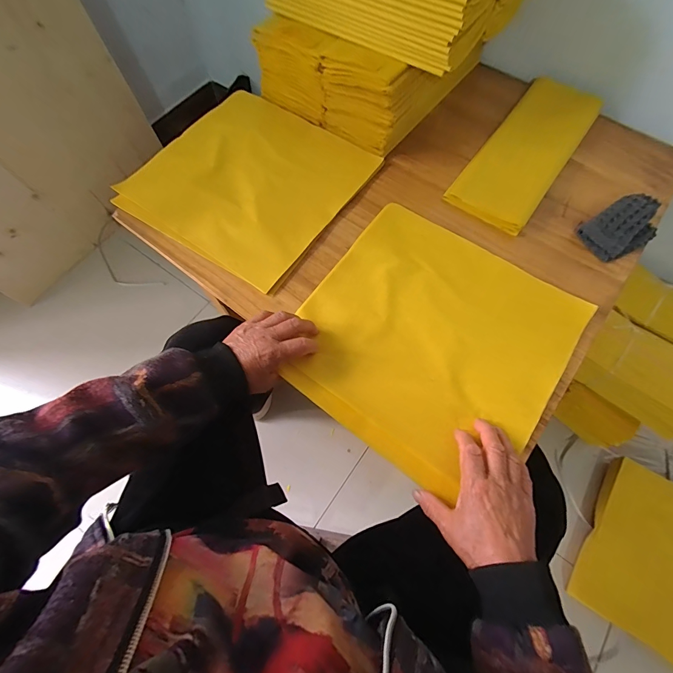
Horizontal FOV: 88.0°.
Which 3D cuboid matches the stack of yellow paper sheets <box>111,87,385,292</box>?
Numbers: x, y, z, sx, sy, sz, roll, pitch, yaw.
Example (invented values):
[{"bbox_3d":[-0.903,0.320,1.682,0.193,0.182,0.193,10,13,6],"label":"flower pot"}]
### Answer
[{"bbox_3d":[-0.141,-0.254,0.554,0.317,0.010,0.295,32,72,12],"label":"stack of yellow paper sheets"}]

